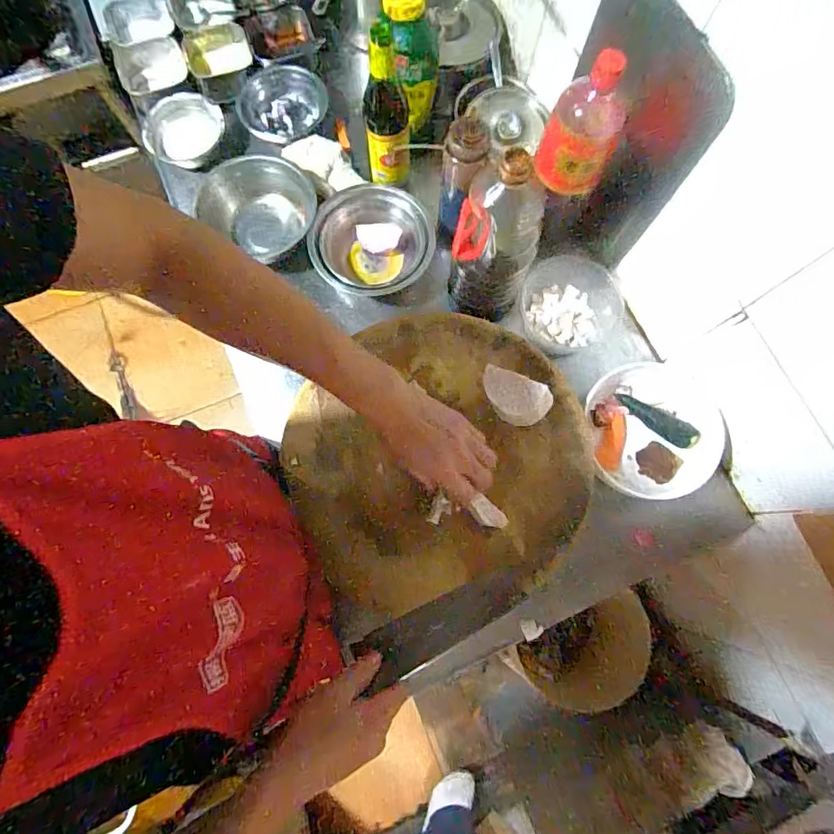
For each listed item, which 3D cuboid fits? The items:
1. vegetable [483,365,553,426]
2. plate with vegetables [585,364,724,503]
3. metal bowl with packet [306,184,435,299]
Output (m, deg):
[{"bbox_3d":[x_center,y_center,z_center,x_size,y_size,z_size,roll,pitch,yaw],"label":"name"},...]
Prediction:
[{"bbox_3d":[0.119,-0.020,0.592,0.087,0.041,0.051,20,77,4],"label":"vegetable"},{"bbox_3d":[0.335,0.016,0.667,0.171,0.042,0.183,0,76,0],"label":"plate with vegetables"},{"bbox_3d":[-0.068,-0.257,0.742,0.183,0.094,0.162,5,76,1],"label":"metal bowl with packet"}]

